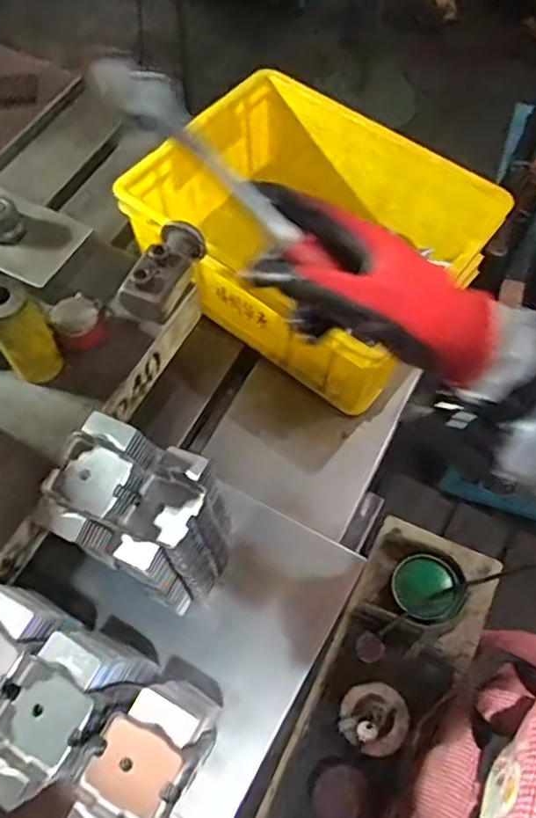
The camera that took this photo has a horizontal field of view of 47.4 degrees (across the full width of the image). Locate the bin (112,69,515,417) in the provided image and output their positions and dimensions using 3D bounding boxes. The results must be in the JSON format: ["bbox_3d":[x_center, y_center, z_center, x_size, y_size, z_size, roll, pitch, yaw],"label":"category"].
[{"bbox_3d":[0.044,-0.199,0.668,0.323,0.136,0.259,35,68,17],"label":"bin"}]

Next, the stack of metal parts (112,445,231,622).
[{"bbox_3d":[-0.070,0.112,0.508,0.062,0.164,0.094,24,66,12],"label":"stack of metal parts"}]

